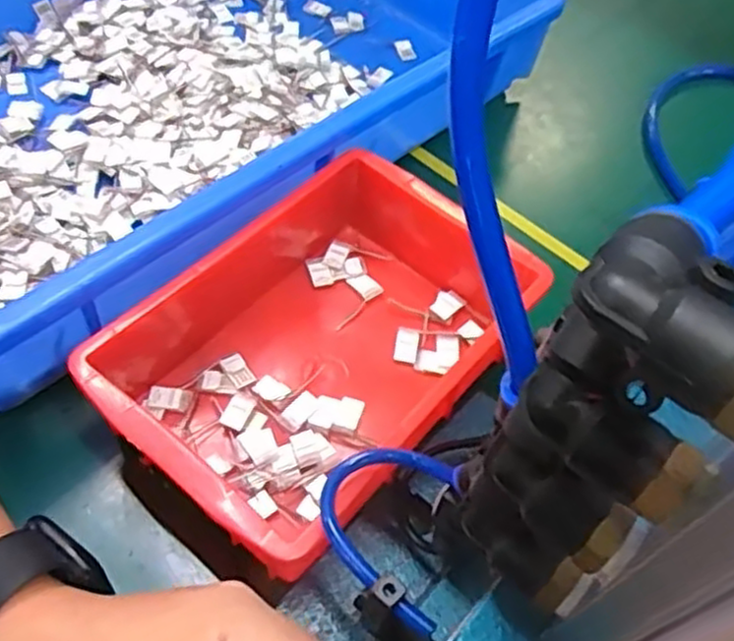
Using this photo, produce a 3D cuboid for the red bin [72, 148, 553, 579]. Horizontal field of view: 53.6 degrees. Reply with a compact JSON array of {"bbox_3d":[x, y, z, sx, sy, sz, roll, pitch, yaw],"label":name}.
[{"bbox_3d":[-0.024,0.009,0.359,0.136,0.057,0.197,40,61,20],"label":"red bin"}]

